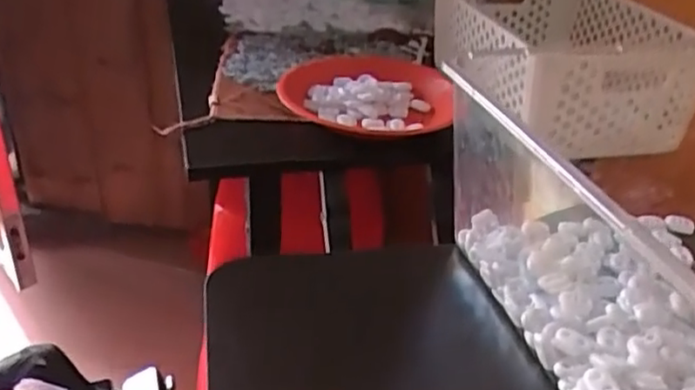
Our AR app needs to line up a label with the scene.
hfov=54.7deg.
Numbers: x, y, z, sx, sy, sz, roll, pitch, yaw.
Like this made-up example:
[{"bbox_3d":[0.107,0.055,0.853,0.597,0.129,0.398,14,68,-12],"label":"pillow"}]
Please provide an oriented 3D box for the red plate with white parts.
[{"bbox_3d":[0.022,-0.112,0.732,0.168,0.028,0.175,2,30,-1],"label":"red plate with white parts"}]

